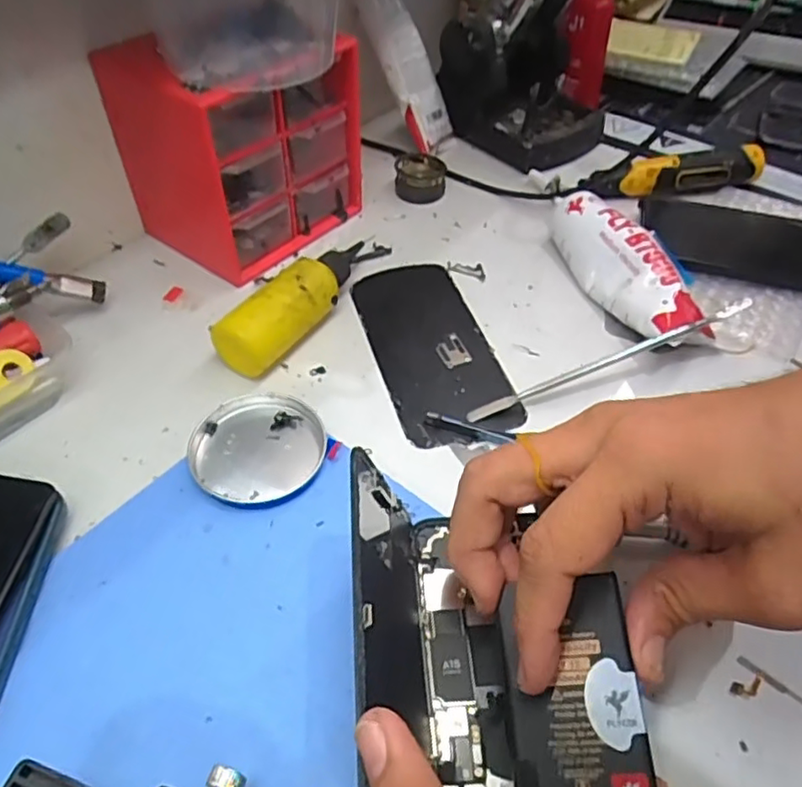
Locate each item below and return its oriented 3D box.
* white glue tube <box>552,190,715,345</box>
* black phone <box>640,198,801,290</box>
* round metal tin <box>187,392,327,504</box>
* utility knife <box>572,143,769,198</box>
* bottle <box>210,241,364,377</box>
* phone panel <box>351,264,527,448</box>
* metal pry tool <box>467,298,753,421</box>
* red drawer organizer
[{"bbox_3d":[0.140,-0.080,0.399,0.042,0.040,0.141,-15,49,-16],"label":"white glue tube"},{"bbox_3d":[0.249,-0.103,0.430,0.158,0.010,0.085,15,48,11],"label":"black phone"},{"bbox_3d":[-0.072,0.027,0.312,0.063,0.014,0.061,1,47,-2],"label":"round metal tin"},{"bbox_3d":[0.211,-0.168,0.481,0.140,0.029,0.025,-7,48,-9],"label":"utility knife"},{"bbox_3d":[-0.058,-0.058,0.376,0.031,0.036,0.117,25,51,19],"label":"bottle"},{"bbox_3d":[0.017,-0.030,0.374,0.068,0.005,0.150,-10,48,-12],"label":"phone panel"},{"bbox_3d":[0.113,-0.018,0.341,0.162,0.008,0.007,-22,50,-3],"label":"metal pry tool"},{"bbox_3d":[-0.104,-0.166,0.415,0.105,0.119,0.122,30,52,23],"label":"red drawer organizer"}]

